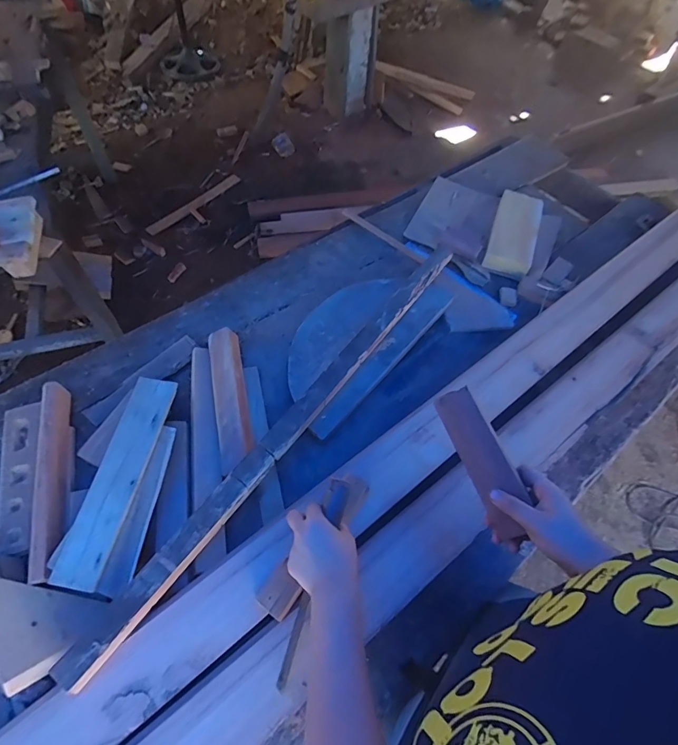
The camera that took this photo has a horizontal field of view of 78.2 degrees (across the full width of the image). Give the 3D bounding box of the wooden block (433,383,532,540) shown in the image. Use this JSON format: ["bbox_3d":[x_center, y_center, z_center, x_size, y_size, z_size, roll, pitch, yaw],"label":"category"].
[{"bbox_3d":[0.173,0.093,0.514,0.050,0.026,0.148,-29,69,18],"label":"wooden block"}]

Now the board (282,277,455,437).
[{"bbox_3d":[0.045,-0.085,0.852,0.200,0.028,0.429,40,65,15],"label":"board"}]

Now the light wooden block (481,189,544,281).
[{"bbox_3d":[0.441,-0.359,1.038,0.109,0.053,0.282,21,60,9],"label":"light wooden block"}]

